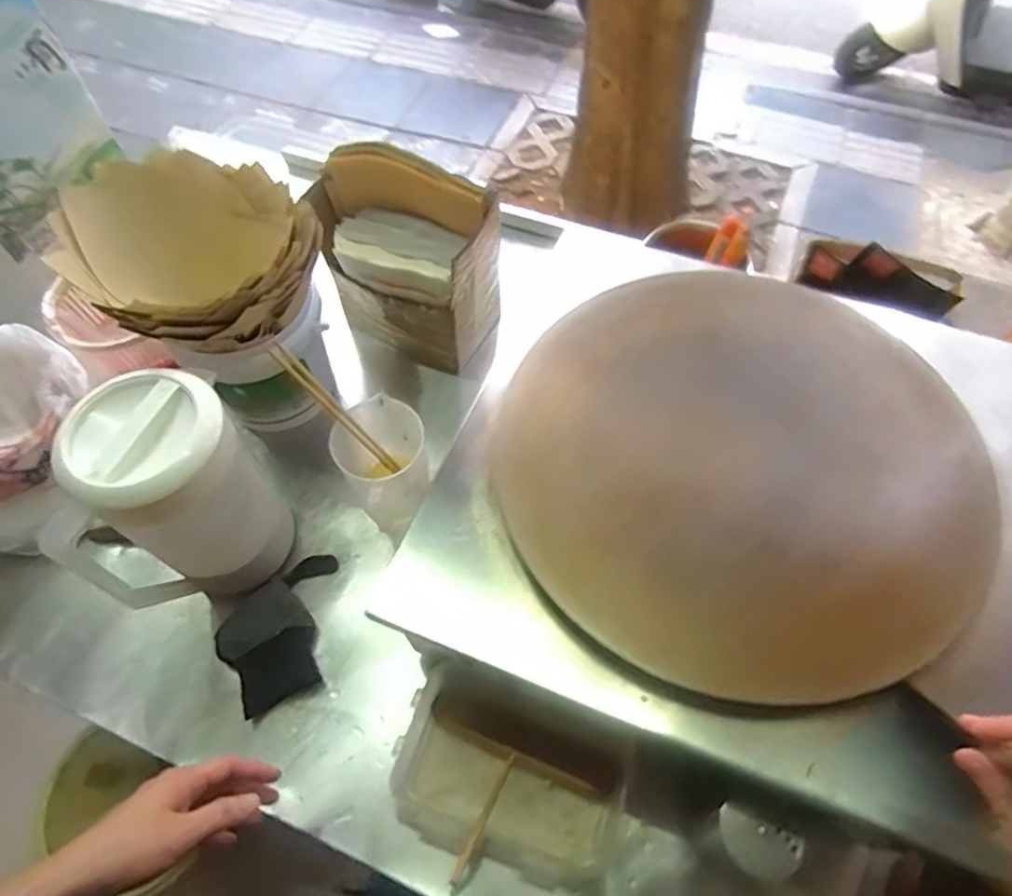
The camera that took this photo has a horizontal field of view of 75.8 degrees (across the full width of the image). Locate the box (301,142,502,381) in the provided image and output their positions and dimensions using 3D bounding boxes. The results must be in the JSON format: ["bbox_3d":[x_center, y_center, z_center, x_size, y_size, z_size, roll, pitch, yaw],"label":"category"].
[{"bbox_3d":[-0.118,-0.217,0.772,0.201,0.231,0.106,19,62,12],"label":"box"}]

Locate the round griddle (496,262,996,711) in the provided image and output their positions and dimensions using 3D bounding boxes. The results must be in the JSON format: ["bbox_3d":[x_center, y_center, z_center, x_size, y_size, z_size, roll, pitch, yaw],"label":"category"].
[{"bbox_3d":[0.182,0.004,0.534,0.351,0.045,0.373,0,60,1],"label":"round griddle"}]

